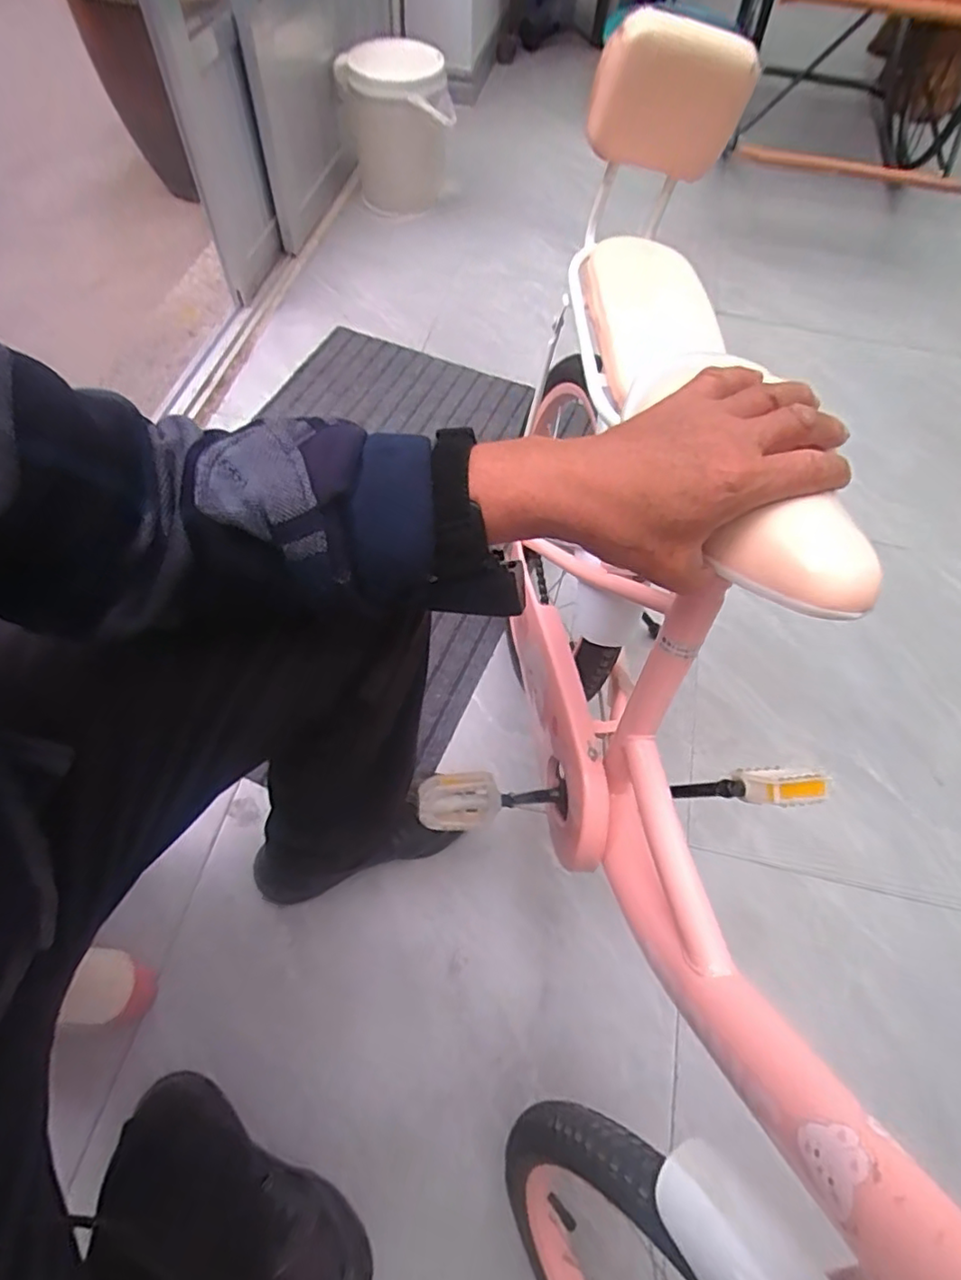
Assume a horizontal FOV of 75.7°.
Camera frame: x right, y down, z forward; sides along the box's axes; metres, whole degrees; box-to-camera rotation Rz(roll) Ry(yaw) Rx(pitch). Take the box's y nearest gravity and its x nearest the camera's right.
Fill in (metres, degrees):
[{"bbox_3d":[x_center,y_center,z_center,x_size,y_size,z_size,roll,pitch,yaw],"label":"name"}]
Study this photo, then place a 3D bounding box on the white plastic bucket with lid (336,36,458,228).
[{"bbox_3d":[-0.181,-1.118,1.400,0.255,0.254,0.243,-4,62,-6],"label":"white plastic bucket with lid"}]

